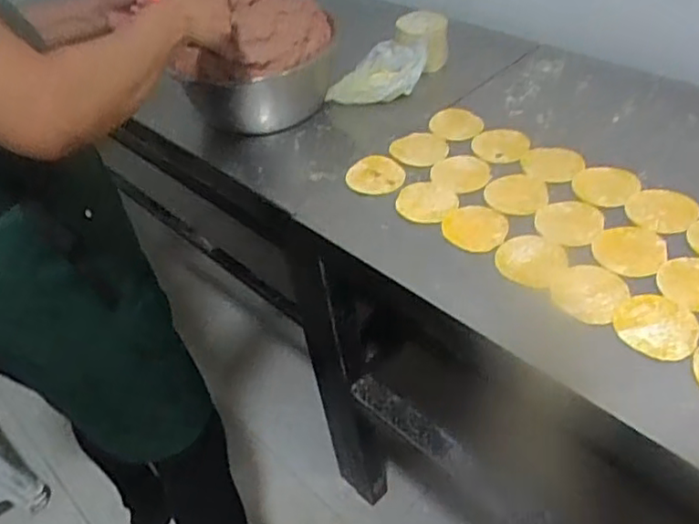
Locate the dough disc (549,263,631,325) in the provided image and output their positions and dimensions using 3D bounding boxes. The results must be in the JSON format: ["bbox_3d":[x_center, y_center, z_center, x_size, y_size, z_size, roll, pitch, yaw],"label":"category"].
[{"bbox_3d":[0.261,0.033,0.698,0.072,0.011,0.078,-4,44,4],"label":"dough disc"}]

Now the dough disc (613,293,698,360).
[{"bbox_3d":[0.314,0.065,0.653,0.074,0.005,0.078,-7,45,7],"label":"dough disc"}]

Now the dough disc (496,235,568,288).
[{"bbox_3d":[0.210,-0.003,0.741,0.077,0.012,0.076,-4,44,4],"label":"dough disc"}]

